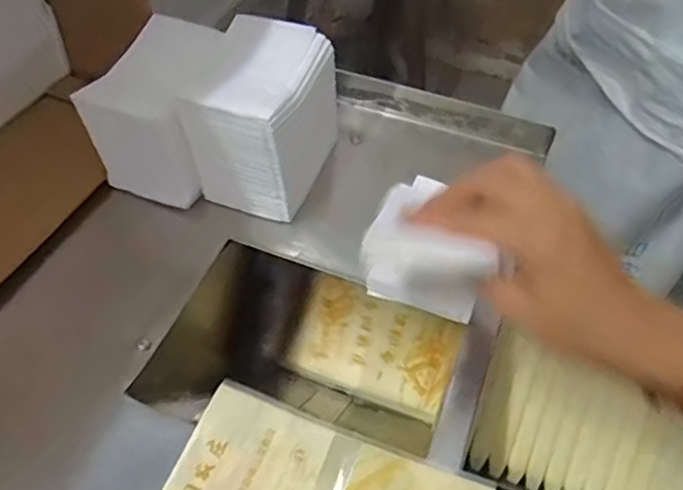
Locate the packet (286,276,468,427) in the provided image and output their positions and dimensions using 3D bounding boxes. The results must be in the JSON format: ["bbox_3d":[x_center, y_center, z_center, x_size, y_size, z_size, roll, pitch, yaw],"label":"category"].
[{"bbox_3d":[0.027,0.086,0.502,0.136,0.009,0.088,20,92,13],"label":"packet"}]

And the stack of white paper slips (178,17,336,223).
[{"bbox_3d":[-0.054,-0.084,0.424,0.070,0.110,0.101,14,52,11],"label":"stack of white paper slips"}]

